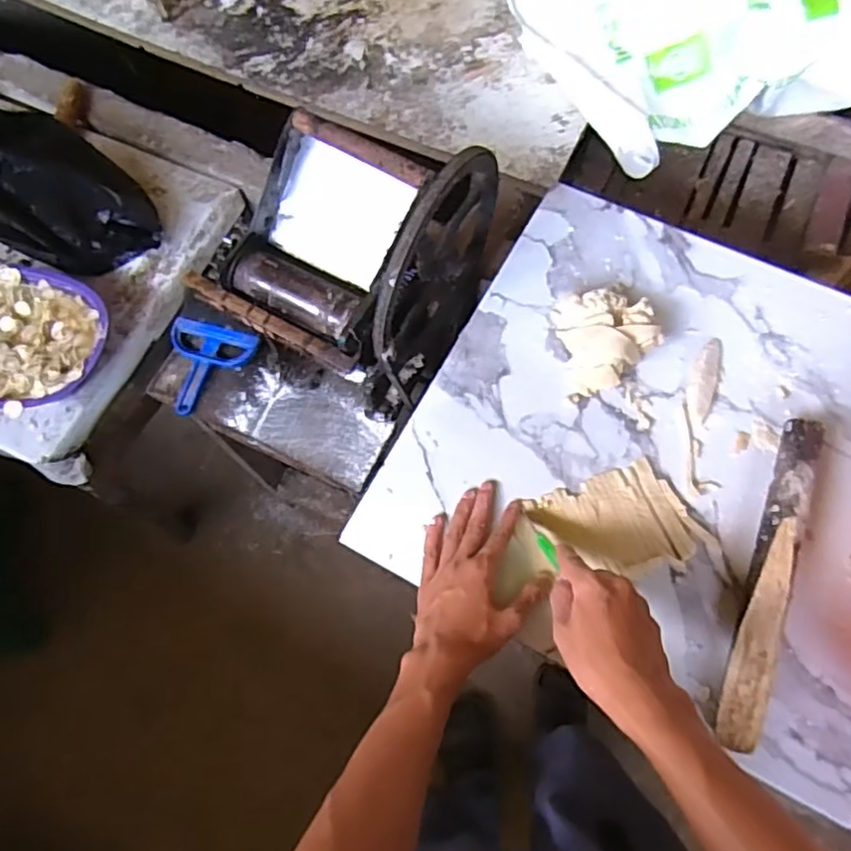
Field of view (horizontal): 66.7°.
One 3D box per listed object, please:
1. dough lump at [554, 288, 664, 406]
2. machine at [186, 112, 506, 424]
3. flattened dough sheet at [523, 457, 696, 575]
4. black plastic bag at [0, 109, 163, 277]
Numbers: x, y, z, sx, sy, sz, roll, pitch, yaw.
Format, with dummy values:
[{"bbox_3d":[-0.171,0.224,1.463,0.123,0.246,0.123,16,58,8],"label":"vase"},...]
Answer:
[{"bbox_3d":[0.193,-0.092,0.678,0.097,0.046,0.112,-7,71,-2],"label":"dough lump"},{"bbox_3d":[-0.075,-0.191,0.812,0.253,0.356,0.292,30,74,11],"label":"machine"},{"bbox_3d":[0.179,0.095,0.621,0.141,0.016,0.098,-19,71,-6],"label":"flattened dough sheet"},{"bbox_3d":[-0.577,-0.356,0.929,0.272,0.264,0.169,-19,71,-6],"label":"black plastic bag"}]

